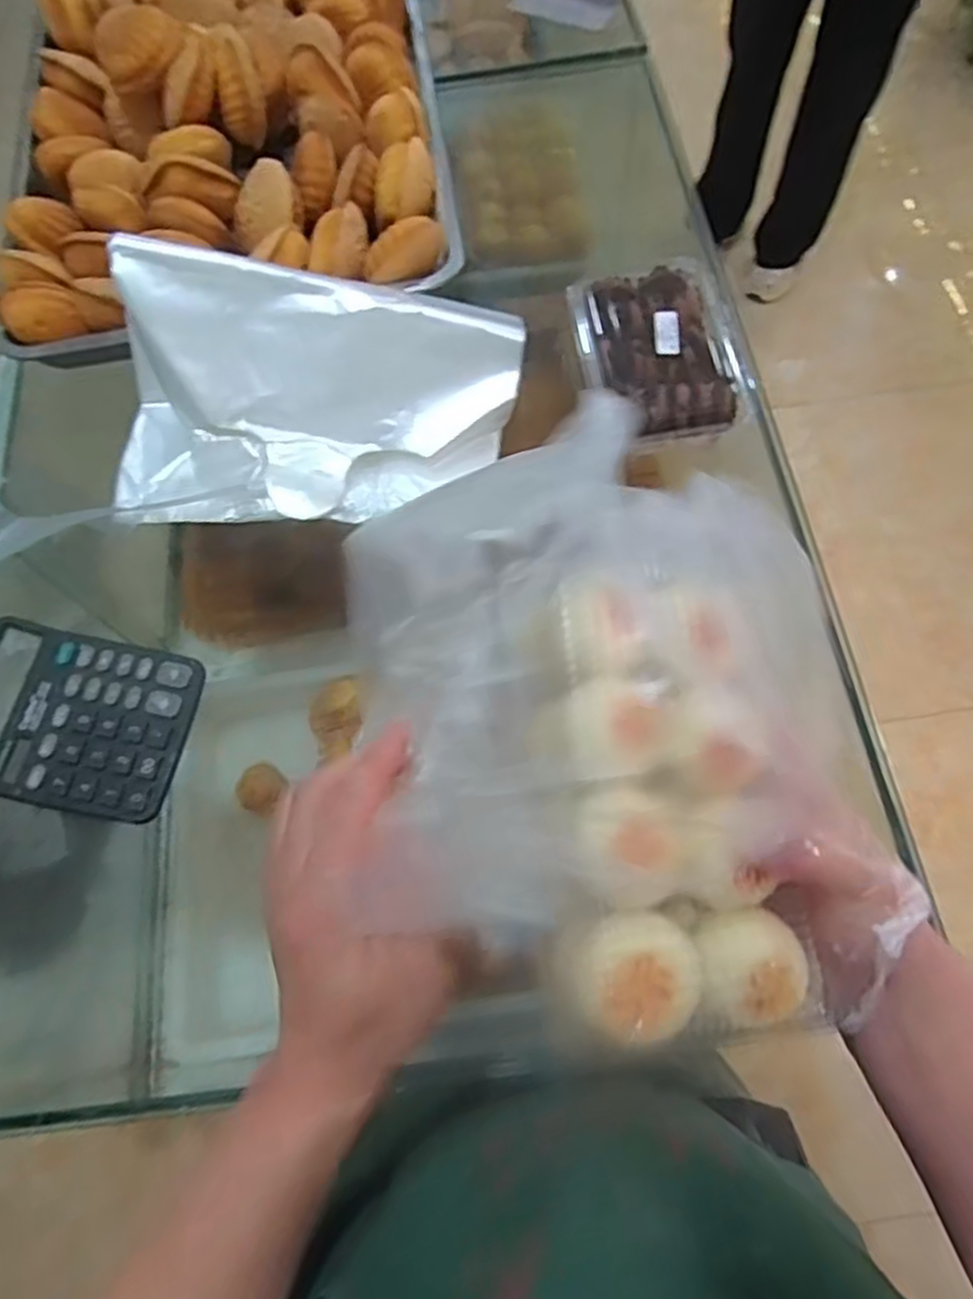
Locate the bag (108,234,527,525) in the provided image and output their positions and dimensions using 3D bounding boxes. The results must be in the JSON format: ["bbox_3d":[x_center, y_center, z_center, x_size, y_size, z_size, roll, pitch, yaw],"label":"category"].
[{"bbox_3d":[-0.131,-0.188,0.594,0.299,0.078,0.192,6,104,-3],"label":"bag"}]

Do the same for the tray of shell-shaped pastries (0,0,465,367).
[{"bbox_3d":[-0.239,-0.527,0.710,0.368,0.088,0.539,-8,67,0],"label":"tray of shell-shaped pastries"}]

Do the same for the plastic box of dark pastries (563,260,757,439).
[{"bbox_3d":[0.133,-0.237,0.591,0.114,0.031,0.158,-11,67,-1],"label":"plastic box of dark pastries"}]

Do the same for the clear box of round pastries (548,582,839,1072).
[{"bbox_3d":[0.074,0.064,0.328,0.098,0.055,0.187,-5,67,1],"label":"clear box of round pastries"}]

